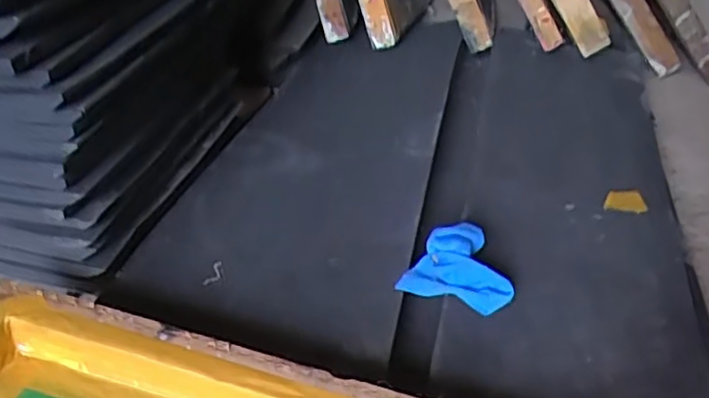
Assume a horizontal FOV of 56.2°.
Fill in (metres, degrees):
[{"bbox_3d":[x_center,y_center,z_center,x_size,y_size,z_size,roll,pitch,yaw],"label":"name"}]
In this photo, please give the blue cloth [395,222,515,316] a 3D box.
[{"bbox_3d":[0.091,0.054,0.559,0.090,0.035,0.074,14,40,13],"label":"blue cloth"}]

